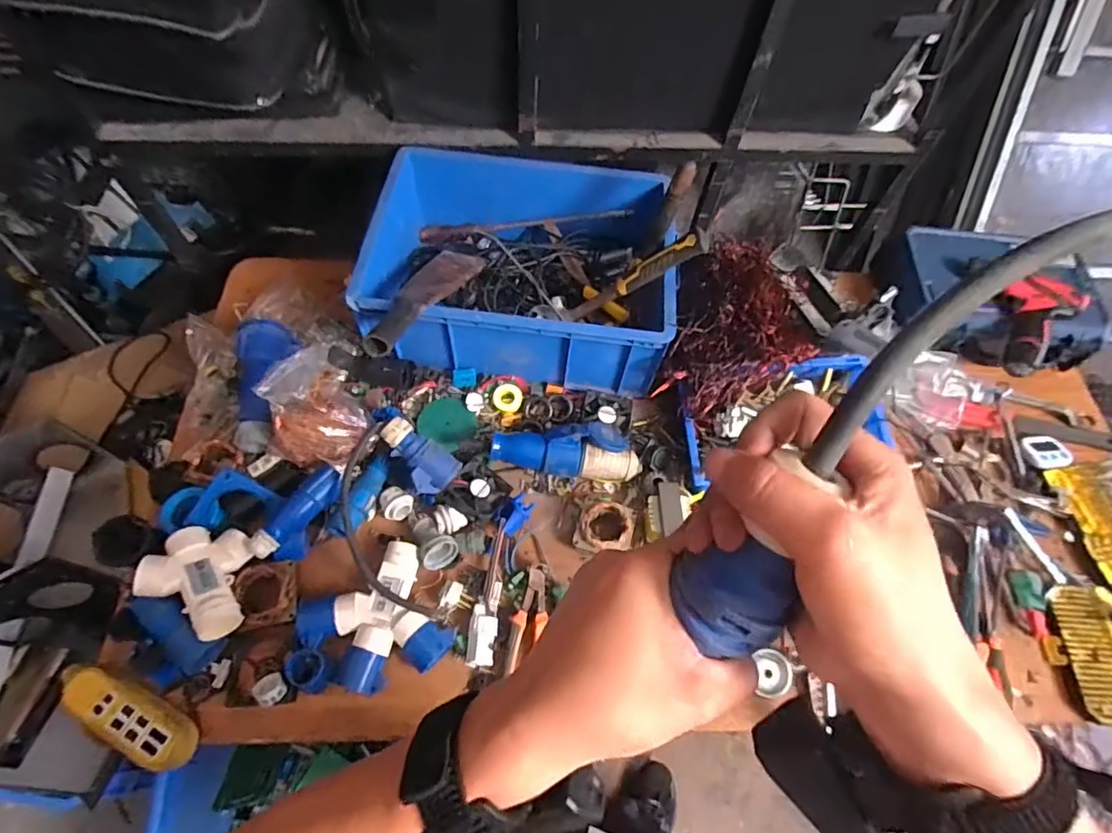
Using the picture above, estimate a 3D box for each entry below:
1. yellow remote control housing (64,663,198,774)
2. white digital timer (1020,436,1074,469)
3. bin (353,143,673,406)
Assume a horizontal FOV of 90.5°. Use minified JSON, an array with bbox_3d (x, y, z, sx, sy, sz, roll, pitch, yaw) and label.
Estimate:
[{"bbox_3d":[-0.526,0.366,0.674,0.180,0.031,0.065,24,62,9],"label":"yellow remote control housing"},{"bbox_3d":[0.836,0.059,0.936,0.070,0.013,0.061,-4,62,-7],"label":"white digital timer"},{"bbox_3d":[-0.052,-0.267,0.949,0.472,0.166,0.406,7,61,-1],"label":"bin"}]

